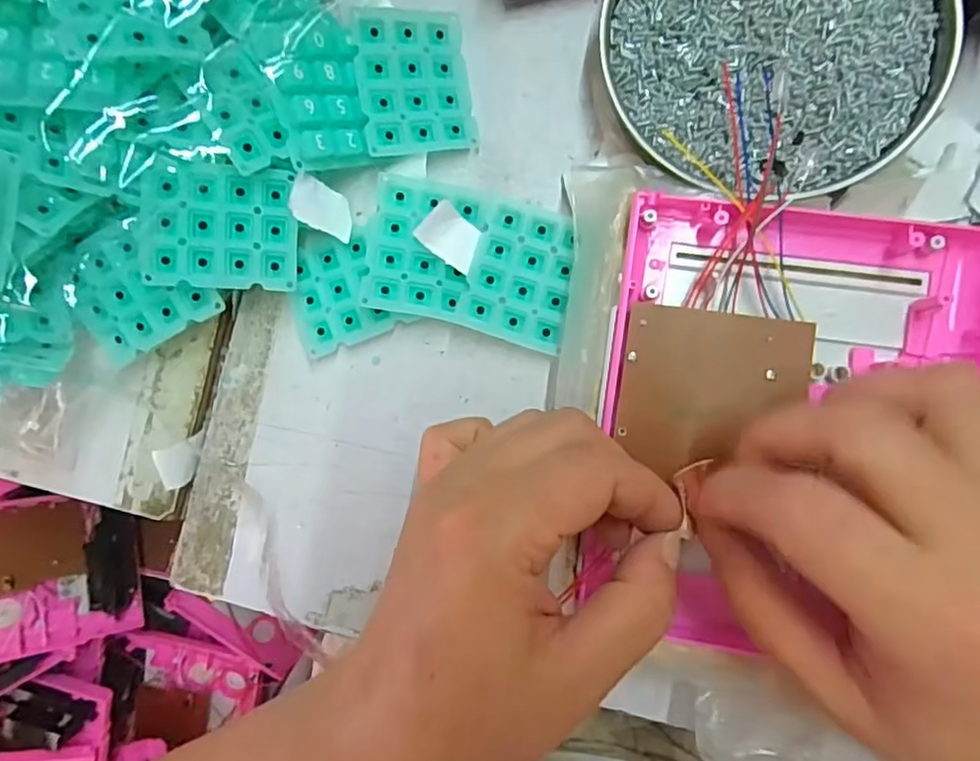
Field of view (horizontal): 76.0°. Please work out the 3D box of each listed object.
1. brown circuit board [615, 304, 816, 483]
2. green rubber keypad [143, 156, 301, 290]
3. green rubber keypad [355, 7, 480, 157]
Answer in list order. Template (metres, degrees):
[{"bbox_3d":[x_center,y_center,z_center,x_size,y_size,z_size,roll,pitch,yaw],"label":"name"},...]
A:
[{"bbox_3d":[0.083,0.004,0.235,0.066,0.004,0.060,7,89,6],"label":"brown circuit board"},{"bbox_3d":[-0.111,-0.064,0.259,0.058,0.004,0.049,2,93,-16],"label":"green rubber keypad"},{"bbox_3d":[-0.032,-0.130,0.274,0.049,0.004,0.059,-11,96,-22],"label":"green rubber keypad"}]

